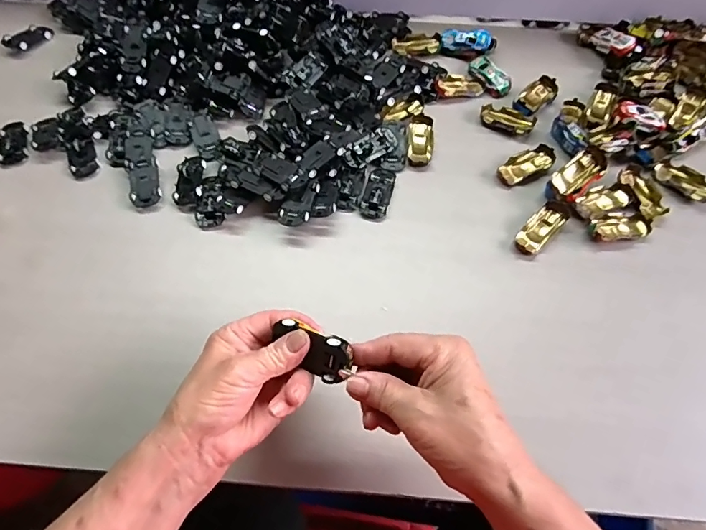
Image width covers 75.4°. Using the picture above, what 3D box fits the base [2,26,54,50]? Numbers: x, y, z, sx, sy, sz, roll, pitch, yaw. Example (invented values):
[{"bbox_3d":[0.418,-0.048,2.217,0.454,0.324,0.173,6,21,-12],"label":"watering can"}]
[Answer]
[{"bbox_3d":[-0.439,-0.310,0.621,0.029,0.015,0.062,28,51,14],"label":"base"}]

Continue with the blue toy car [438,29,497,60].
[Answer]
[{"bbox_3d":[0.149,-0.287,0.591,0.070,0.021,0.026,8,63,5],"label":"blue toy car"}]

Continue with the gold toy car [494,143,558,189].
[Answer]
[{"bbox_3d":[0.196,-0.112,0.516,0.064,0.016,0.035,-19,64,-9],"label":"gold toy car"}]

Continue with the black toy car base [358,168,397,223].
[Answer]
[{"bbox_3d":[0.027,-0.079,0.491,0.030,0.009,0.068,13,64,7],"label":"black toy car base"}]

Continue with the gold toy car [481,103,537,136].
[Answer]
[{"bbox_3d":[0.183,-0.173,0.541,0.063,0.014,0.028,28,67,14],"label":"gold toy car"}]

